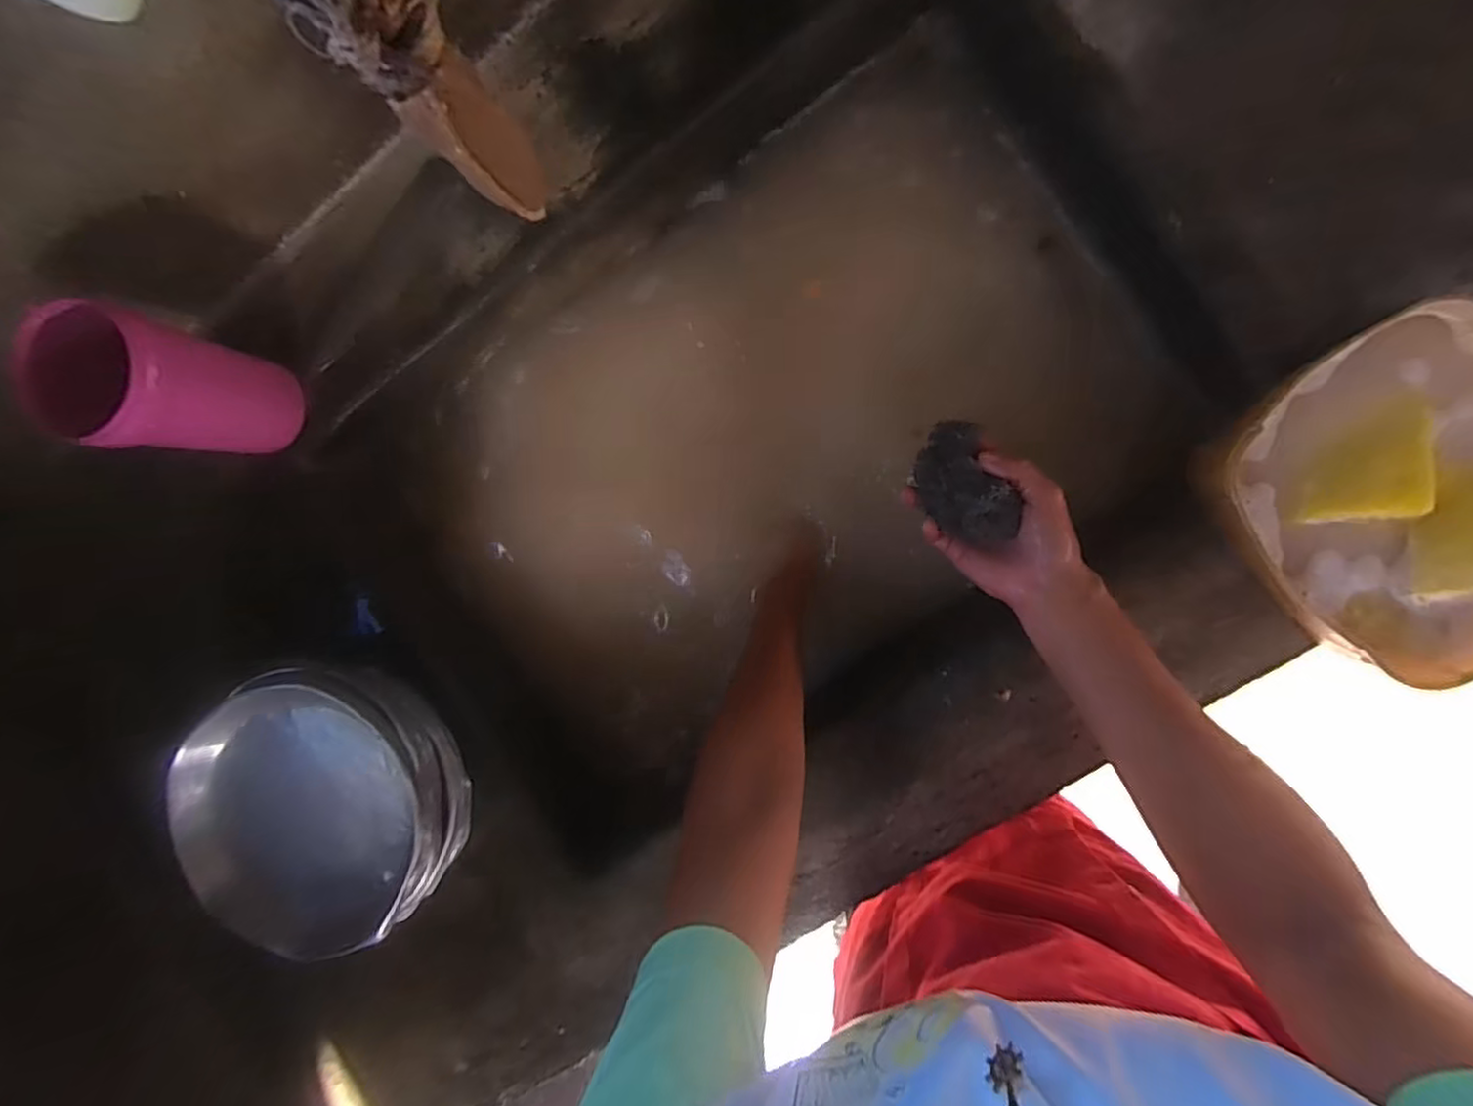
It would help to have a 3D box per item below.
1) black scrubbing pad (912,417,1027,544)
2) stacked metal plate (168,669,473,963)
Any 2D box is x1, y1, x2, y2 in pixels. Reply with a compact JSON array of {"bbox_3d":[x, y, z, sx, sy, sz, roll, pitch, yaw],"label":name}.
[{"bbox_3d":[0.156,-0.047,0.444,0.054,0.020,0.091,-48,50,31],"label":"black scrubbing pad"},{"bbox_3d":[-0.318,0.187,0.486,0.195,0.080,0.193,1,95,8],"label":"stacked metal plate"}]

